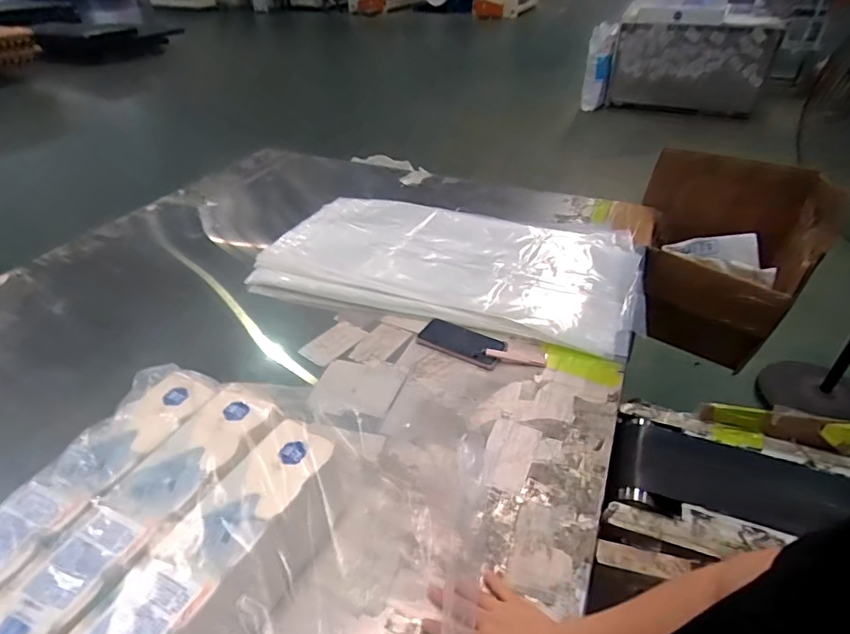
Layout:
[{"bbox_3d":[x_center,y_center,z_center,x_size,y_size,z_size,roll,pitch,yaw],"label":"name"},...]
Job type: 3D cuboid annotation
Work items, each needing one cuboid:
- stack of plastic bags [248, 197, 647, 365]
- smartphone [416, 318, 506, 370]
[{"bbox_3d":[0.074,-0.145,1.228,0.878,0.045,0.505,10,38,13],"label":"stack of plastic bags"},{"bbox_3d":[0.072,0.050,0.989,0.166,0.016,0.087,20,41,23],"label":"smartphone"}]

